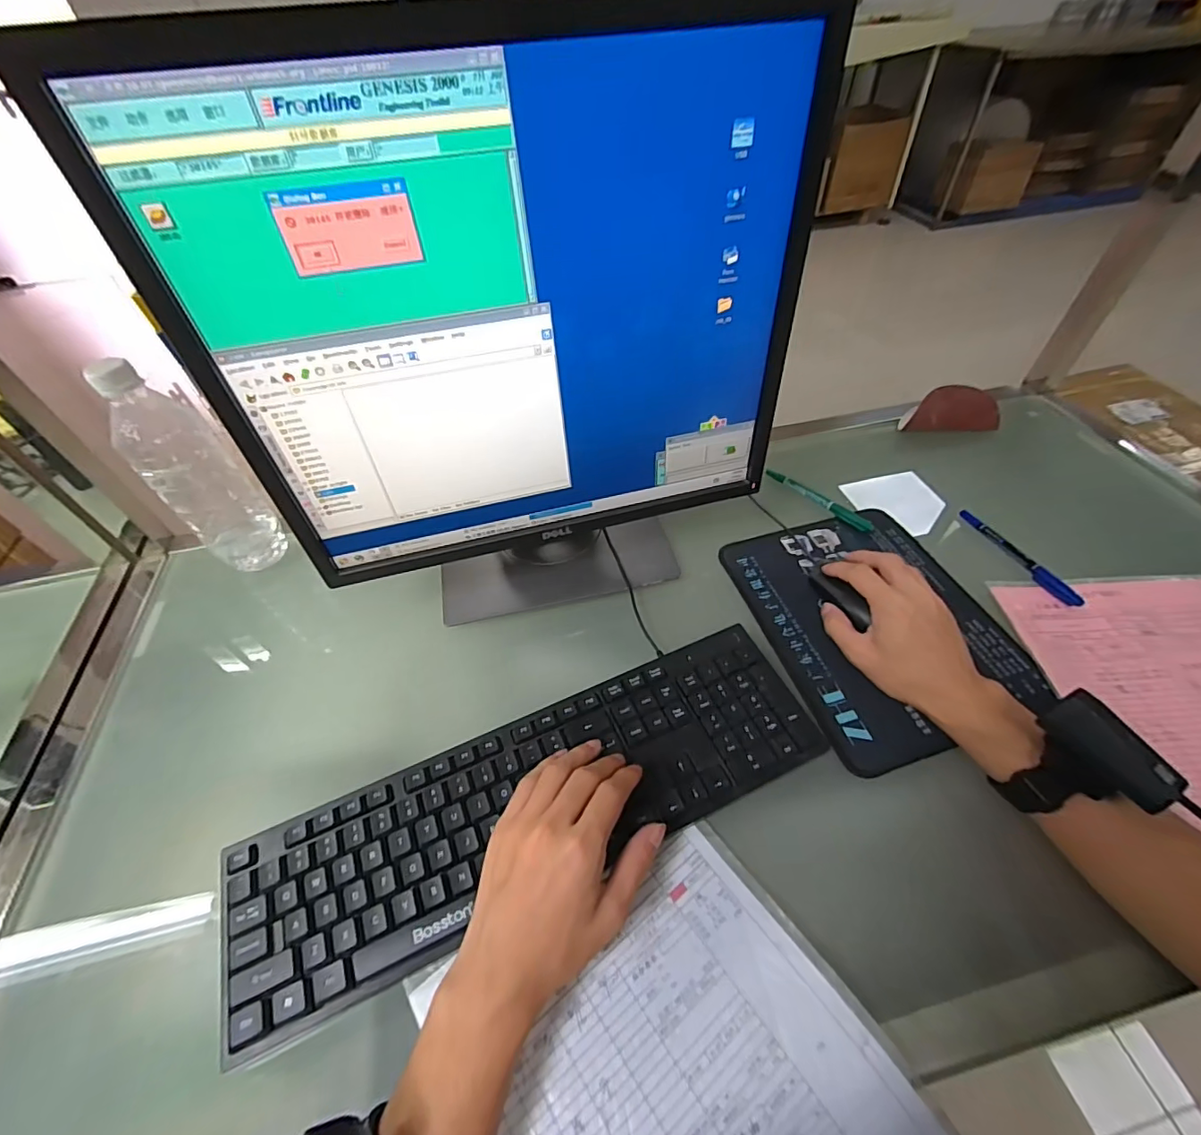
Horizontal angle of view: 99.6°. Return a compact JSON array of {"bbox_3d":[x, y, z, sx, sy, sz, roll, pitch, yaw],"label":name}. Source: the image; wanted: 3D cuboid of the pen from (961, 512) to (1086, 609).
[{"bbox_3d":[0.423,-0.013,0.514,0.013,0.014,0.134,-19,52,-11],"label":"pen"}]

